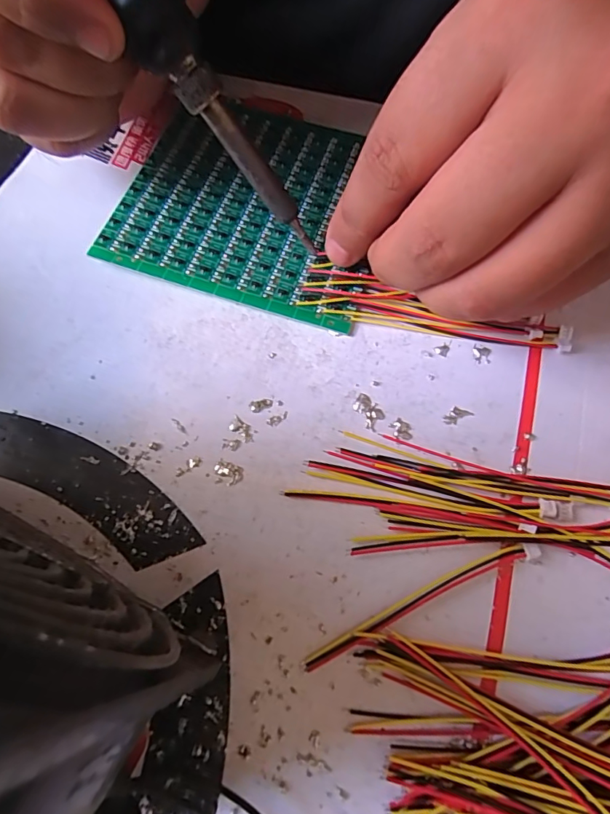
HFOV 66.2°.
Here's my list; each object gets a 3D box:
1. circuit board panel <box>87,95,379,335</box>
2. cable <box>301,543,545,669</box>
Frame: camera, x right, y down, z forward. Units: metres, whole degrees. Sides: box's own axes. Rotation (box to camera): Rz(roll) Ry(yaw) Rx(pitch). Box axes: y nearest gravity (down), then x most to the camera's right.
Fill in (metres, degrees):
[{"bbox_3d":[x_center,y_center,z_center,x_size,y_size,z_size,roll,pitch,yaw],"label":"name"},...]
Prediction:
[{"bbox_3d":[-0.019,-0.082,0.184,0.100,0.004,0.092,18,70,5],"label":"circuit board panel"},{"bbox_3d":[0.032,0.054,0.129,0.071,0.004,0.006,-23,69,-8],"label":"cable"}]

